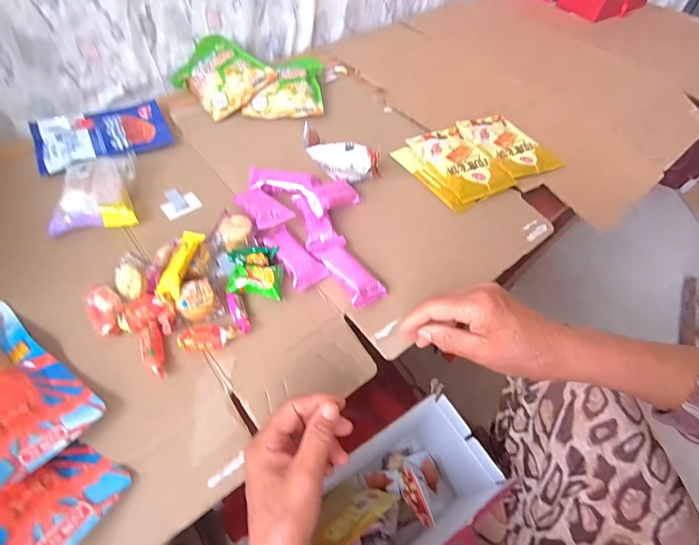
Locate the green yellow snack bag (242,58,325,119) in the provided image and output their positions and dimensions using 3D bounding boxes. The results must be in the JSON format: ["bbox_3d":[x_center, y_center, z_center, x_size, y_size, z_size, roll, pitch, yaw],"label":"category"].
[{"bbox_3d":[-0.108,-0.320,0.669,0.124,0.031,0.144,1,53,-2],"label":"green yellow snack bag"}]

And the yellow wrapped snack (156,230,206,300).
[{"bbox_3d":[-0.185,-0.009,0.427,0.025,0.020,0.084,8,53,3],"label":"yellow wrapped snack"}]

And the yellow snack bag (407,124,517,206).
[{"bbox_3d":[0.167,-0.171,0.589,0.104,0.010,0.154,-22,58,-19],"label":"yellow snack bag"}]

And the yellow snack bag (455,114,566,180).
[{"bbox_3d":[0.255,-0.208,0.629,0.103,0.012,0.152,-24,58,-20],"label":"yellow snack bag"}]

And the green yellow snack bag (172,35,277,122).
[{"bbox_3d":[-0.219,-0.337,0.665,0.148,0.040,0.128,41,80,19],"label":"green yellow snack bag"}]

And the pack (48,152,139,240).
[{"bbox_3d":[-0.324,-0.103,0.491,0.098,0.035,0.107,-10,54,-11],"label":"pack"}]

